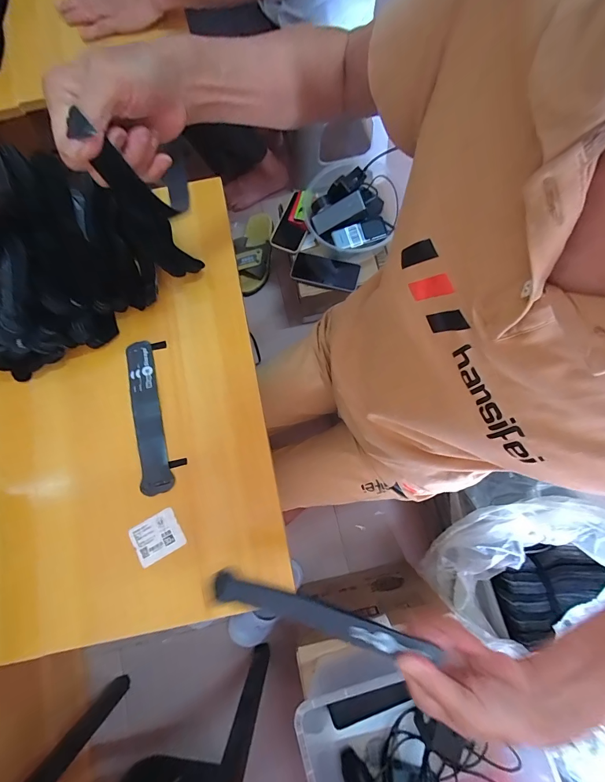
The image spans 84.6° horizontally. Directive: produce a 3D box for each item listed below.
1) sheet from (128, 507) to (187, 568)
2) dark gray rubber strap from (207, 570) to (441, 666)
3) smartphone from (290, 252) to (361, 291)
[{"bbox_3d":[-0.176,0.177,0.403,0.056,0.004,0.048,-30,80,-5],"label":"sheet"},{"bbox_3d":[0.011,0.187,0.278,0.191,0.010,0.018,7,79,19],"label":"dark gray rubber strap"},{"bbox_3d":[0.055,-0.292,0.812,0.163,0.015,0.076,17,80,4],"label":"smartphone"}]

